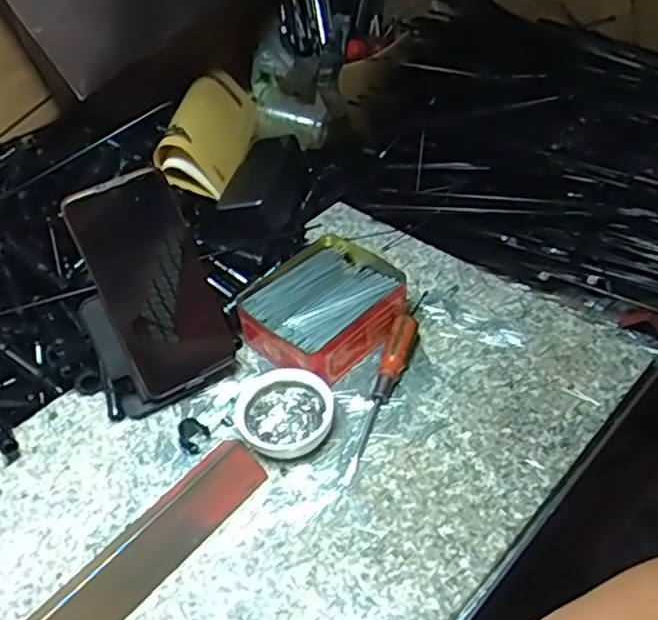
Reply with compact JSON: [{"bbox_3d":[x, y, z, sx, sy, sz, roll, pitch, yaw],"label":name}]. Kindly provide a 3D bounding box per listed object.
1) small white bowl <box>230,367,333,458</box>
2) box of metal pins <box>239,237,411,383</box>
[{"bbox_3d":[-0.035,0.076,0.515,0.065,0.023,0.069,-3,44,3],"label":"small white bowl"},{"bbox_3d":[-0.005,-0.004,0.573,0.127,0.039,0.109,-37,52,-28],"label":"box of metal pins"}]

